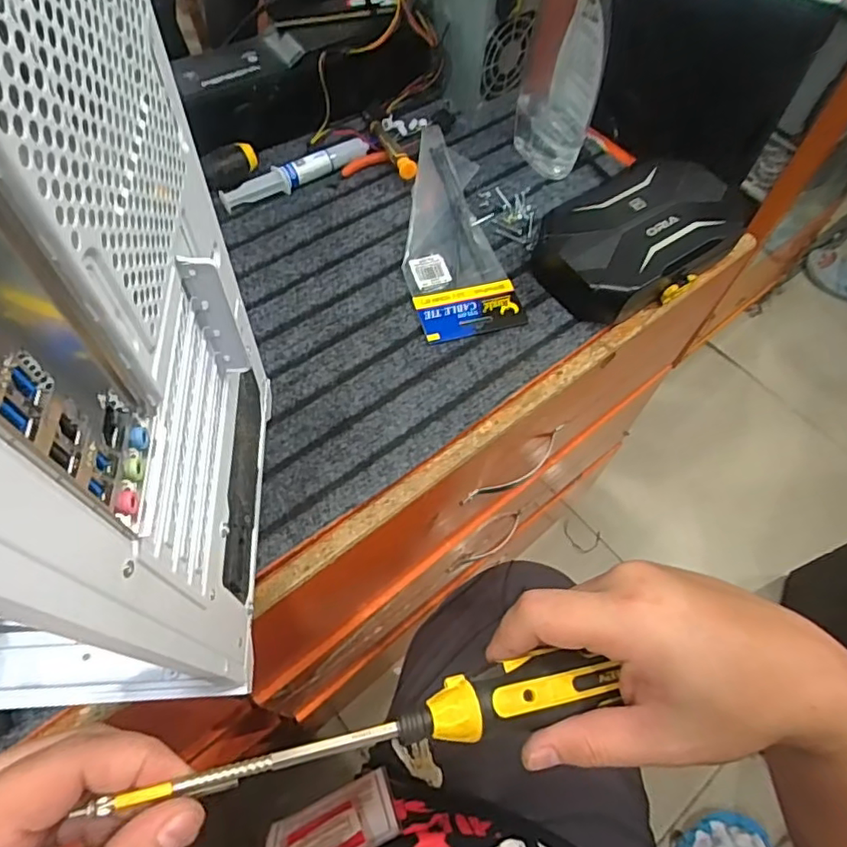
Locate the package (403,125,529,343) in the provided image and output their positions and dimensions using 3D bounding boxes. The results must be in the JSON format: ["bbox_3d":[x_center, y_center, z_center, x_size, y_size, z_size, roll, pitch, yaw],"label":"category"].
[{"bbox_3d":[0.024,-0.180,0.535,0.089,0.027,0.233,-7,60,-6],"label":"package"}]

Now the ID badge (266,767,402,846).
[{"bbox_3d":[-0.066,0.282,0.408,0.092,0.131,0.004,-20,79,-13],"label":"ID badge"}]

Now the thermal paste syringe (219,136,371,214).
[{"bbox_3d":[-0.119,-0.241,0.566,0.157,0.023,0.024,-33,65,-19],"label":"thermal paste syringe"}]

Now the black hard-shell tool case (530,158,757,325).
[{"bbox_3d":[0.193,-0.166,0.518,0.182,0.053,0.109,-31,65,-18],"label":"black hard-shell tool case"}]

